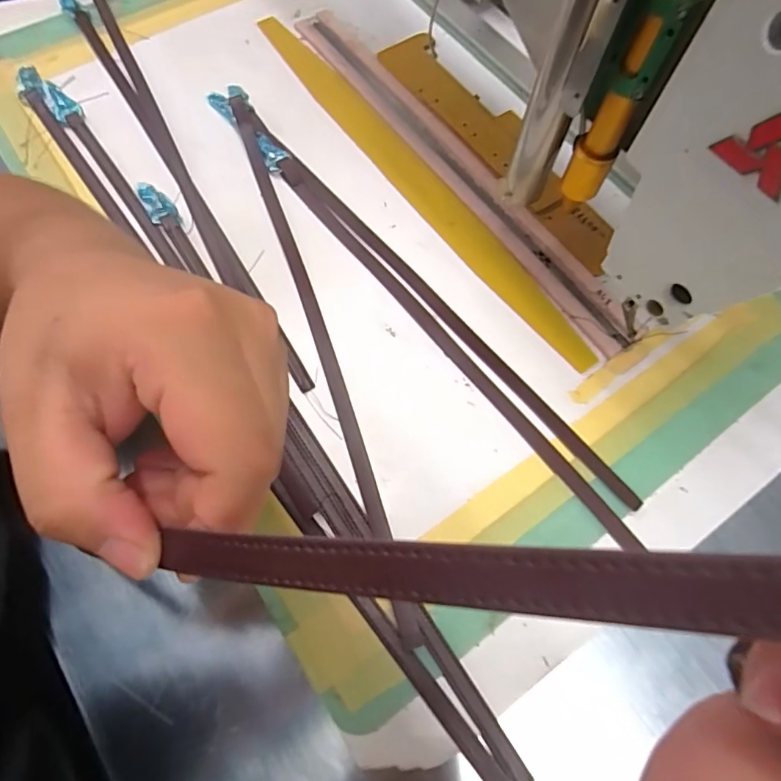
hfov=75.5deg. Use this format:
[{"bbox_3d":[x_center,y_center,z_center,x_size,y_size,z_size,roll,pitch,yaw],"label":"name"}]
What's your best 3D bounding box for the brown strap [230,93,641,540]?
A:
[{"bbox_3d":[0.023,-0.076,0.413,0.035,0.009,0.474,-37,74,-15],"label":"brown strap"}]

